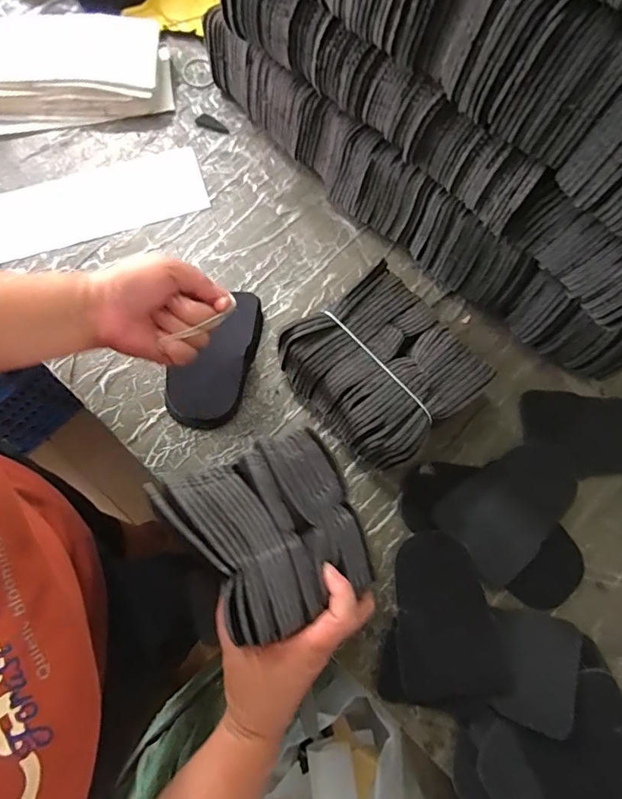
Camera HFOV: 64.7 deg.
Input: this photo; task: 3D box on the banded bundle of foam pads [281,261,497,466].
[{"bbox_3d":[0.066,-0.032,0.466,0.143,0.086,0.155,-39,82,-8],"label":"banded bundle of foam pads"}]

